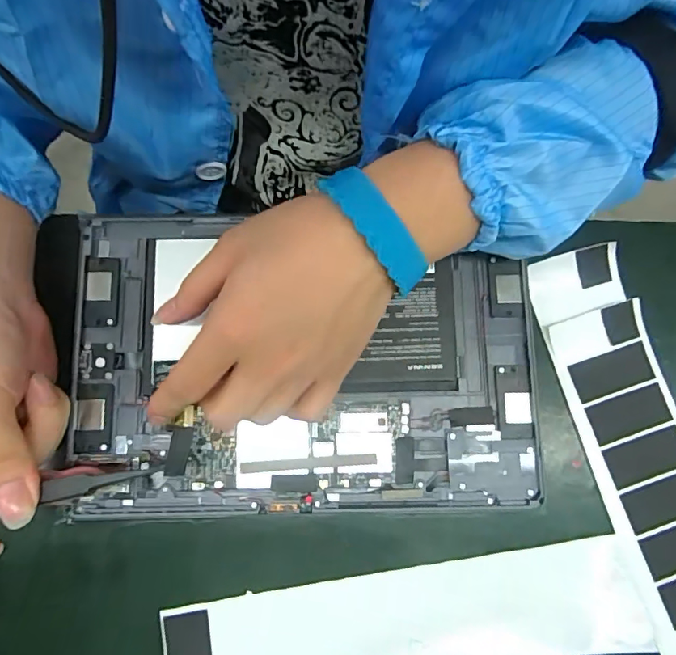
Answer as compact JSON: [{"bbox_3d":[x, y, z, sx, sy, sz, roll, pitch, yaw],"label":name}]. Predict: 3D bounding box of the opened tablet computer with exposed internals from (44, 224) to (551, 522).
[{"bbox_3d":[-0.019,0.018,0.267,0.252,0.008,0.163,-1,79,-1],"label":"opened tablet computer with exposed internals"}]

